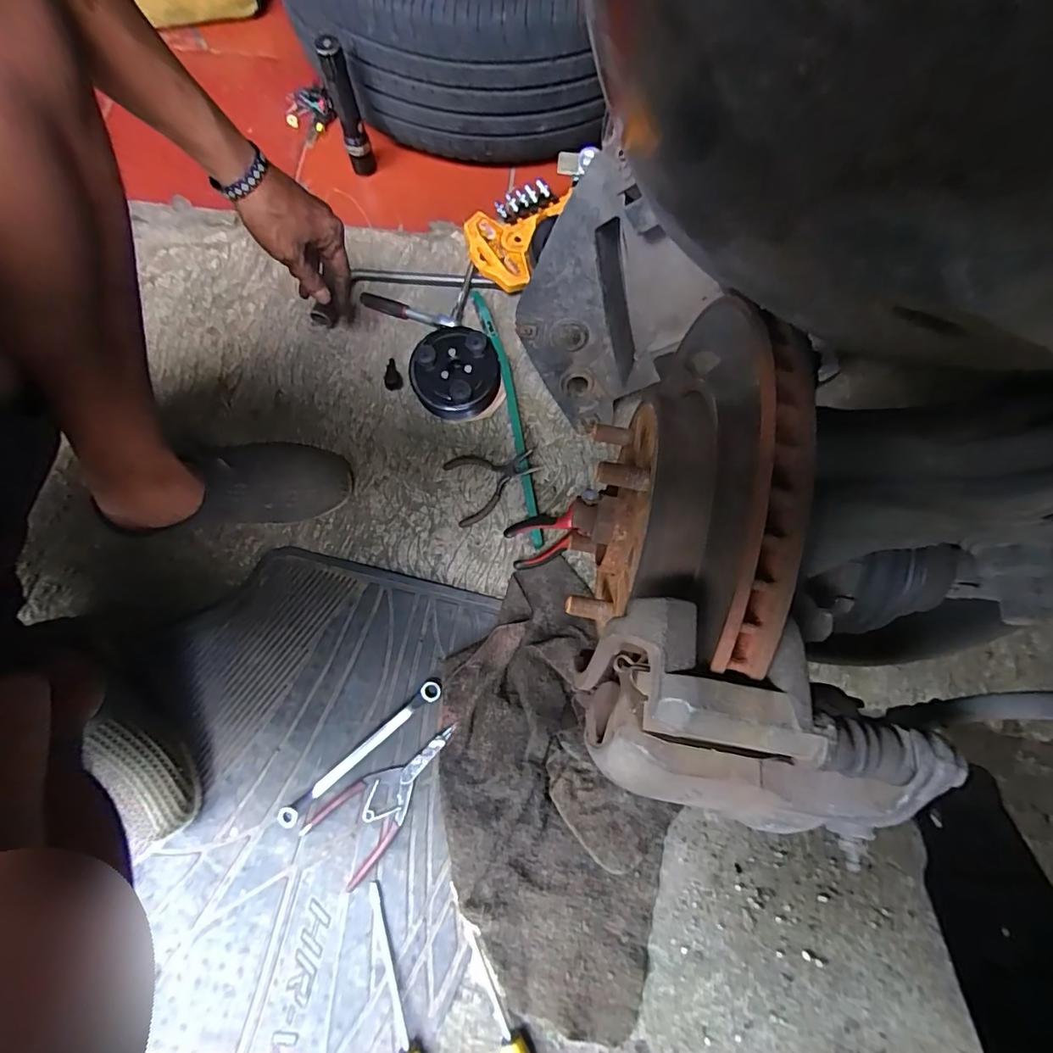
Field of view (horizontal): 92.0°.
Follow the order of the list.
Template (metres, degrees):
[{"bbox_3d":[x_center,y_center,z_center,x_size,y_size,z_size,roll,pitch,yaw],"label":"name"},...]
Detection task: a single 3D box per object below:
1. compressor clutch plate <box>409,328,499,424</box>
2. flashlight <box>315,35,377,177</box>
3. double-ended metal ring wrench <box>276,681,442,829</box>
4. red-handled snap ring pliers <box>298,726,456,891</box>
[{"bbox_3d":[-0.089,-0.194,0.642,0.104,0.055,0.099,0,78,0],"label":"compressor clutch plate"},{"bbox_3d":[-0.230,-0.535,0.649,0.032,0.155,0.035,-17,78,-4],"label":"flashlight"},{"bbox_3d":[-0.184,0.251,0.566,0.218,0.012,0.021,-40,81,-8],"label":"double-ended metal ring wrench"},{"bbox_3d":[-0.146,0.297,0.557,0.183,0.011,0.080,-40,81,-8],"label":"red-handled snap ring pliers"}]

